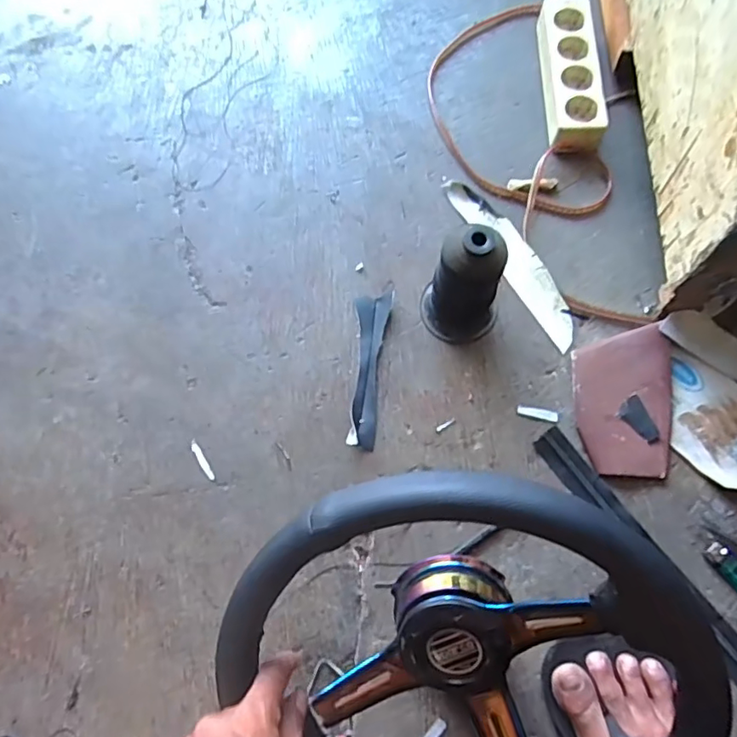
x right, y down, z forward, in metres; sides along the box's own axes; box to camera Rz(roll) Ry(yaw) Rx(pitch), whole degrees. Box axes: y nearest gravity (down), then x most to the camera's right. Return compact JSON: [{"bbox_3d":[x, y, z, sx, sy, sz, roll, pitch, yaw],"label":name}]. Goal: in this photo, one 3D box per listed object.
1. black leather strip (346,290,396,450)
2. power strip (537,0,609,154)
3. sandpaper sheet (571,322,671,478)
[{"bbox_3d":[-0.001,-0.001,0.566,0.036,0.015,0.163,6,73,3],"label":"black leather strip"},{"bbox_3d":[0.239,-0.351,0.646,0.058,0.040,0.204,1,73,2],"label":"power strip"},{"bbox_3d":[0.253,0.032,0.541,0.095,0.025,0.145,0,73,2],"label":"sandpaper sheet"}]

